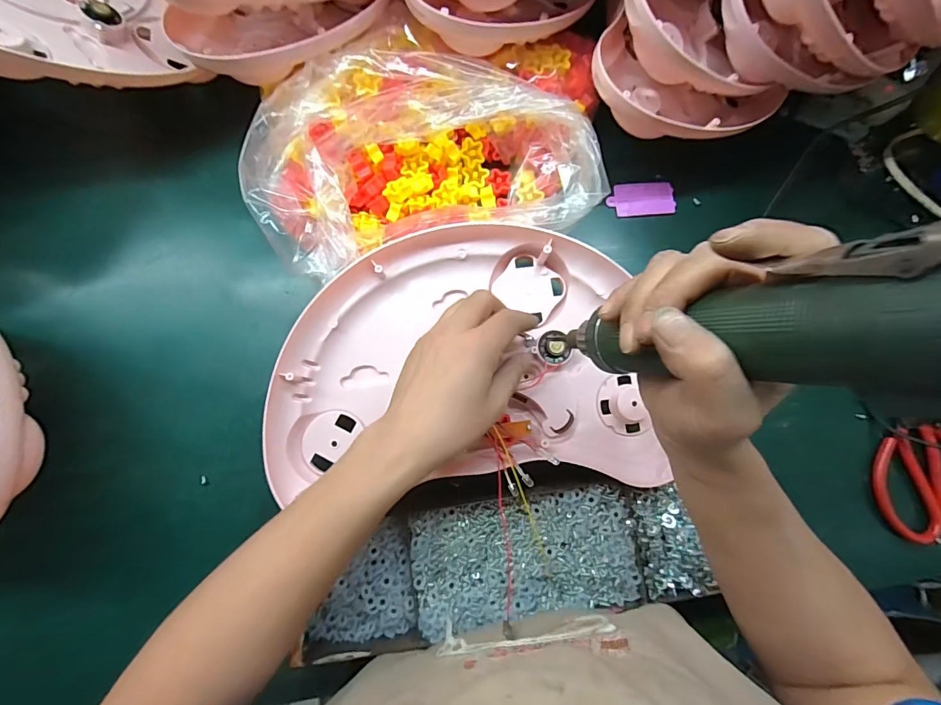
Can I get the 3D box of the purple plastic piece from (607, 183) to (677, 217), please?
[{"bbox_3d":[0.174,-0.157,0.439,0.066,0.007,0.034,-3,81,-3],"label":"purple plastic piece"}]

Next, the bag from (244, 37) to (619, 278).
[{"bbox_3d":[-0.045,-0.180,0.387,0.281,0.071,0.190,-14,82,-5],"label":"bag"}]

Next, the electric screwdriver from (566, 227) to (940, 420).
[{"bbox_3d":[0.120,-0.005,0.168,0.048,0.176,0.042,25,80,-23],"label":"electric screwdriver"}]

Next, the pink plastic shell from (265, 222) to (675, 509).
[{"bbox_3d":[-0.008,0.001,0.361,0.302,0.040,0.216,-4,81,-3],"label":"pink plastic shell"}]

